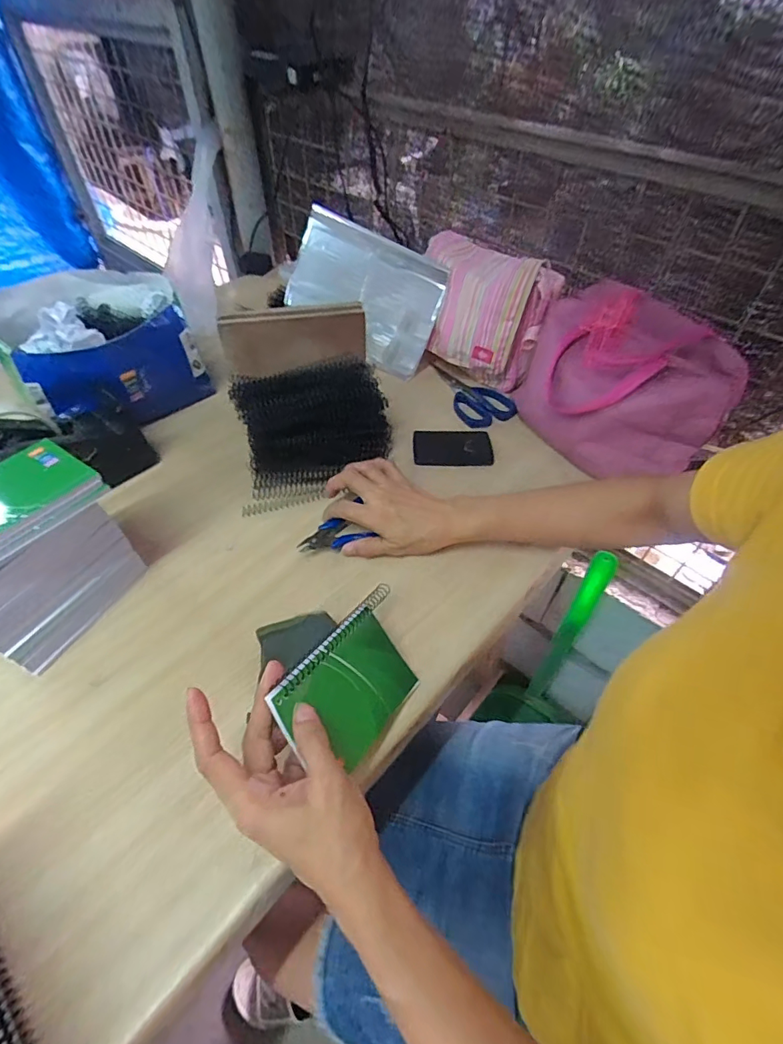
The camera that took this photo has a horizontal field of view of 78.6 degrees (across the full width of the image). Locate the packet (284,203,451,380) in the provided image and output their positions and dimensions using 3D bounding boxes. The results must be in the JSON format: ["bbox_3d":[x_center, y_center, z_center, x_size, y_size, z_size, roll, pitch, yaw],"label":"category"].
[{"bbox_3d":[-0.047,-0.353,0.737,0.253,0.168,0.031,35,39,13],"label":"packet"}]

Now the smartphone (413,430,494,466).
[{"bbox_3d":[0.080,-0.100,0.623,0.101,0.010,0.067,-1,48,0],"label":"smartphone"}]

